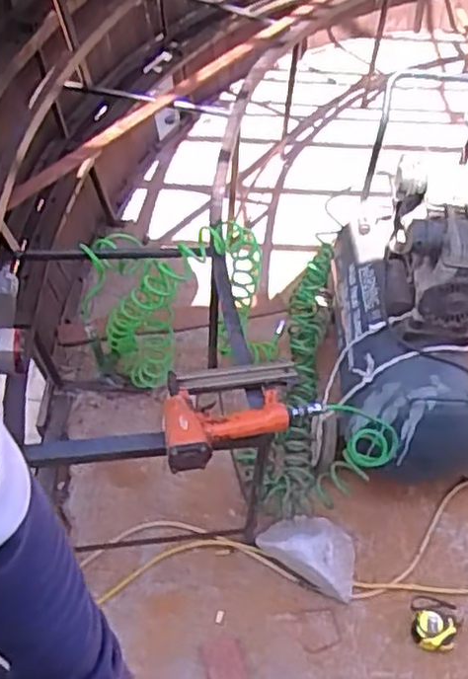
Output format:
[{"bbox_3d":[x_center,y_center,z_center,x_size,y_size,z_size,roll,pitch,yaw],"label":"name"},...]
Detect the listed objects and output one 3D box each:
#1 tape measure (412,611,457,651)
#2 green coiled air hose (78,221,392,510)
[{"bbox_3d":[0.381,0.557,1.315,0.074,0.043,0.068,3,49,-3],"label":"tape measure"},{"bbox_3d":[-0.011,0.001,1.459,0.565,0.466,0.681,-1,49,-7],"label":"green coiled air hose"}]

